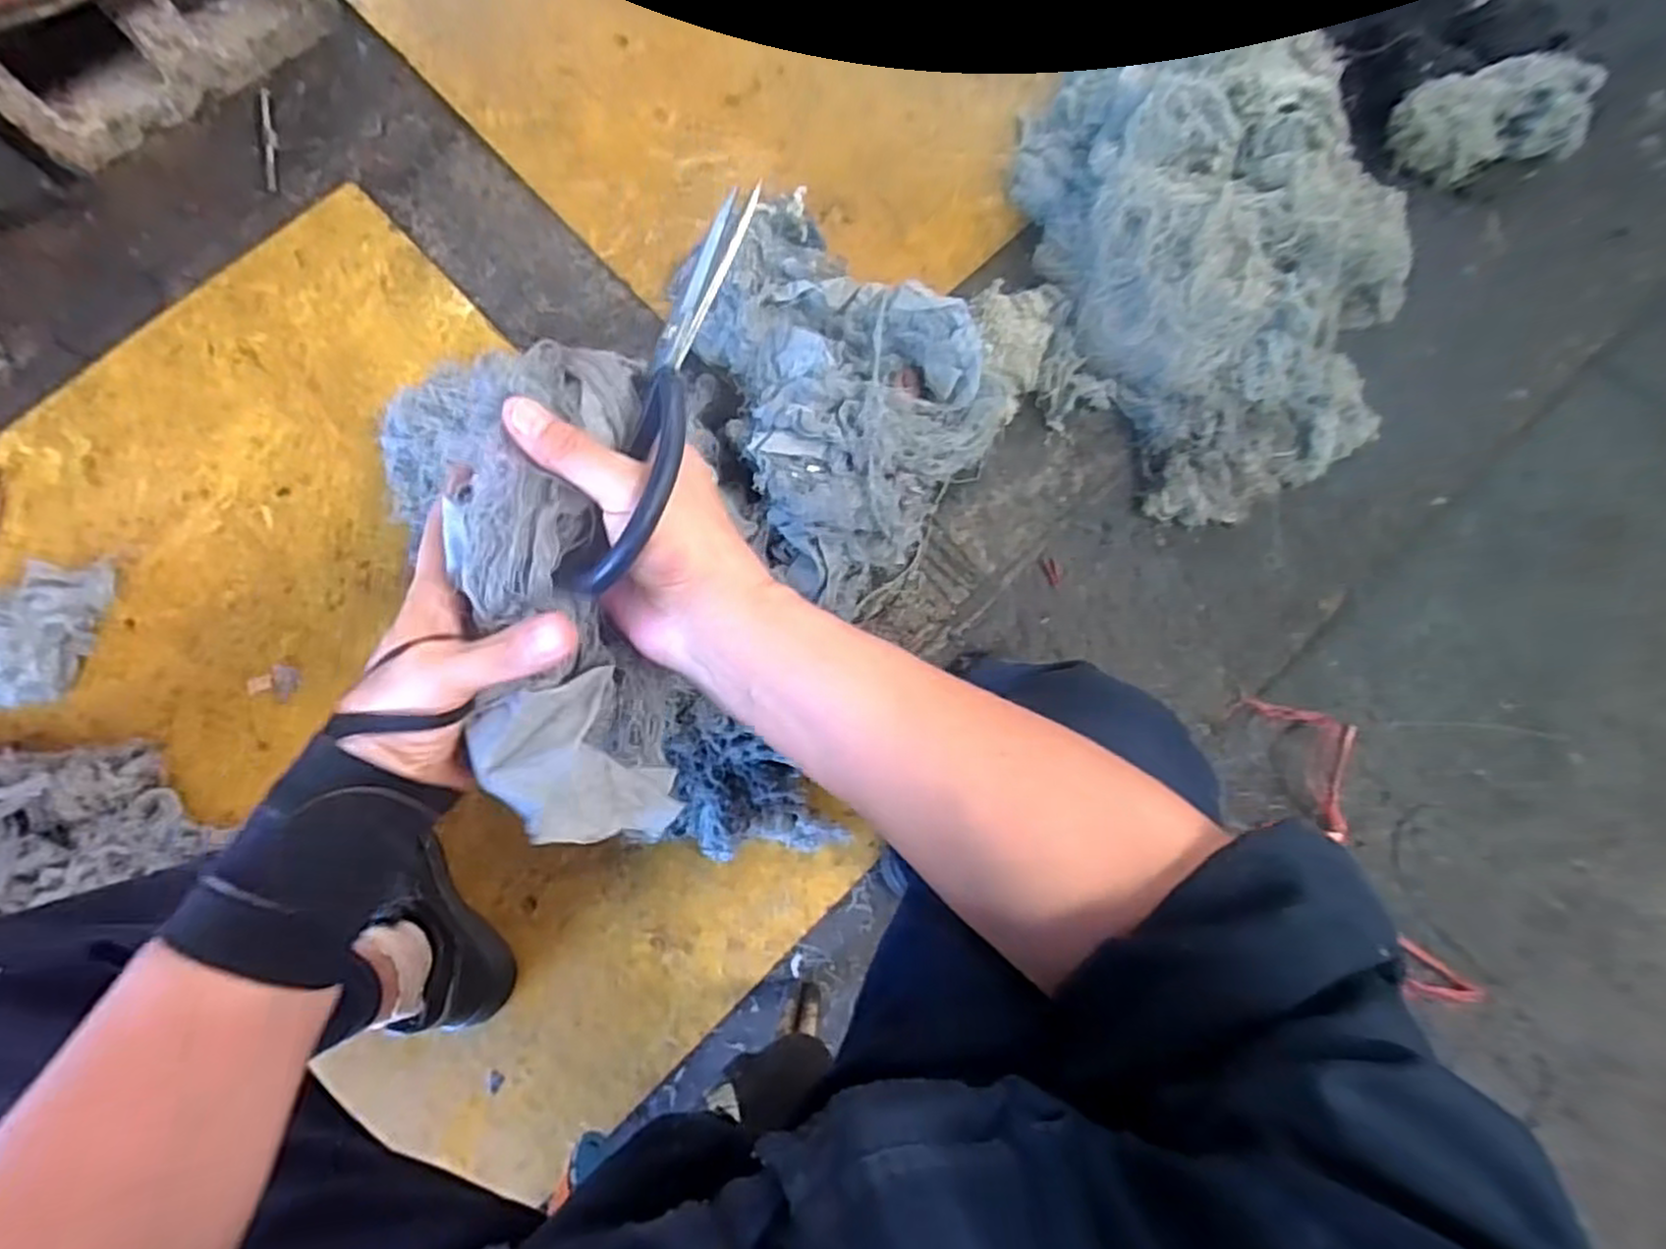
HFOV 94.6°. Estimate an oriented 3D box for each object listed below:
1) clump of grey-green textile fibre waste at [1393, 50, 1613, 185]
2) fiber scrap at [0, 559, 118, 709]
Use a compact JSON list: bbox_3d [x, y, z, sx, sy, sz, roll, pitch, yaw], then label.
[{"bbox_3d":[0.889,-0.676,1.045,0.281,0.084,0.126,-17,78,-4],"label":"clump of grey-green textile fibre waste"},{"bbox_3d":[-0.838,0.002,0.789,0.105,0.072,0.161,12,77,2],"label":"fiber scrap"}]

